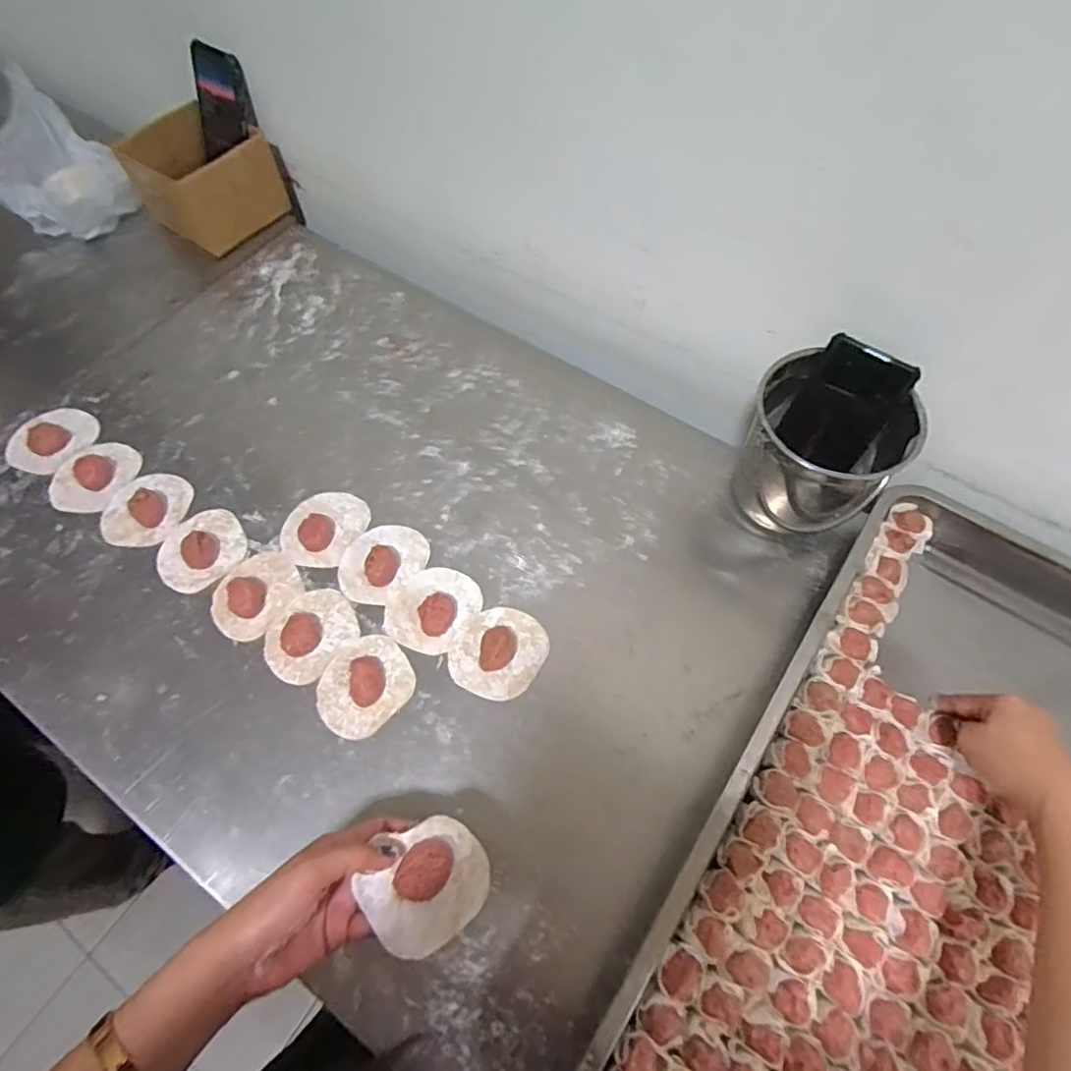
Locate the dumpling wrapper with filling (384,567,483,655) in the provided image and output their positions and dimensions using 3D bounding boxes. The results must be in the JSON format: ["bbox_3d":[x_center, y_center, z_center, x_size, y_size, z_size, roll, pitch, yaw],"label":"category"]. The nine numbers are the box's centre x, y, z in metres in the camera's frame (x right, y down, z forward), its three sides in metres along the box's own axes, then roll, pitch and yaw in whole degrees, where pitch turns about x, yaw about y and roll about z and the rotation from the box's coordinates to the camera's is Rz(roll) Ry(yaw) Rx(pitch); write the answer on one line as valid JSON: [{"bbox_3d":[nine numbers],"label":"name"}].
[{"bbox_3d":[-0.098,0.065,0.565,0.075,0.018,0.085,35,70,15],"label":"dumpling wrapper with filling"}]

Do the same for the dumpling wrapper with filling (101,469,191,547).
[{"bbox_3d":[-0.404,-0.031,0.623,0.080,0.018,0.087,0,65,0],"label":"dumpling wrapper with filling"}]

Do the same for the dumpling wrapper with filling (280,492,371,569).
[{"bbox_3d":[-0.216,-0.010,0.609,0.071,0.015,0.085,24,67,11],"label":"dumpling wrapper with filling"}]

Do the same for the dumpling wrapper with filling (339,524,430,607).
[{"bbox_3d":[-0.153,0.020,0.588,0.073,0.022,0.088,41,71,17],"label":"dumpling wrapper with filling"}]

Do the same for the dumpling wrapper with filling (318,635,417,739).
[{"bbox_3d":[-0.153,0.129,0.529,0.075,0.030,0.085,41,71,17],"label":"dumpling wrapper with filling"}]

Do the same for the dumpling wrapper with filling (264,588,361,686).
[{"bbox_3d":[-0.213,0.088,0.559,0.073,0.020,0.088,35,69,15],"label":"dumpling wrapper with filling"}]

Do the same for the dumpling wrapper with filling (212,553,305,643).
[{"bbox_3d":[-0.271,0.054,0.577,0.072,0.020,0.086,30,68,13],"label":"dumpling wrapper with filling"}]

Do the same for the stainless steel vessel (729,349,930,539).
[{"bbox_3d":[0.263,-0.078,0.565,0.143,0.131,0.115,10,65,5],"label":"stainless steel vessel"}]

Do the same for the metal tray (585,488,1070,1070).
[{"bbox_3d":[0.341,0.251,0.451,0.386,0.059,0.635,32,69,14],"label":"metal tray"}]

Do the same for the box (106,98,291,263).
[{"bbox_3d":[-0.430,-0.458,0.784,0.143,0.116,0.129,30,68,13],"label":"box"}]

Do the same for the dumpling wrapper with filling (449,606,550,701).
[{"bbox_3d":[-0.032,0.103,0.538,0.074,0.024,0.083,32,69,14],"label":"dumpling wrapper with filling"}]

